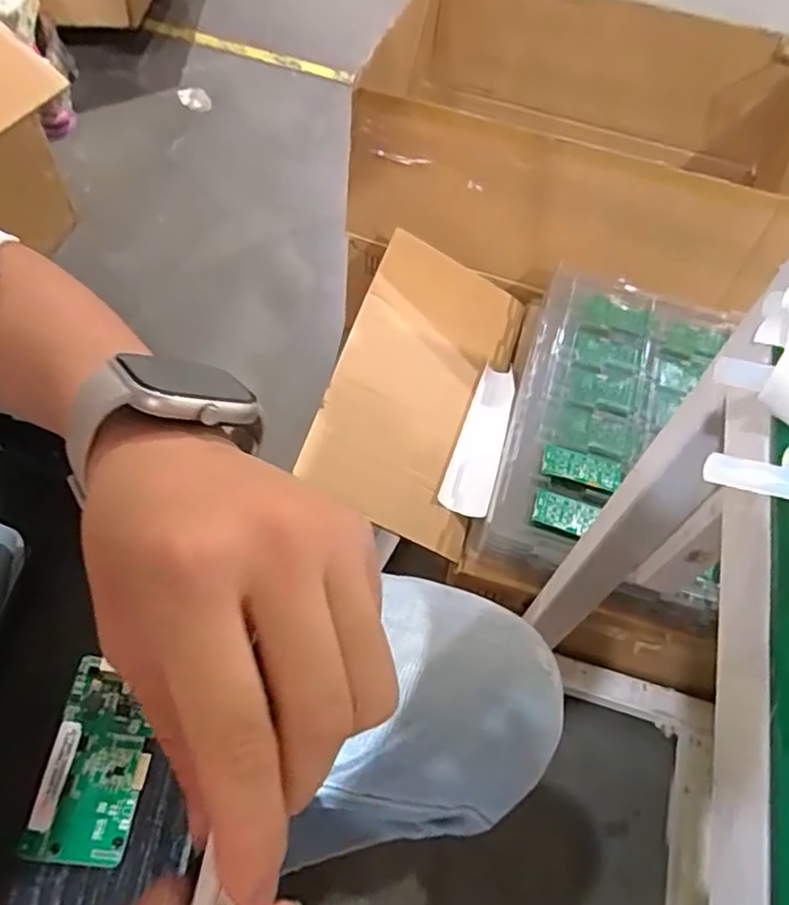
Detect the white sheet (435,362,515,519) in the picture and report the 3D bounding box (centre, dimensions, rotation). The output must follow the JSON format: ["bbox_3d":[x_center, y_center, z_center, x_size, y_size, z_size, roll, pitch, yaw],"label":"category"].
[{"bbox_3d":[0.116,-0.019,0.880,0.060,0.031,0.238,17,59,6],"label":"white sheet"}]

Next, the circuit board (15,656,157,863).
[{"bbox_3d":[-0.153,0.158,0.336,0.048,0.006,0.091,6,59,0],"label":"circuit board"}]

